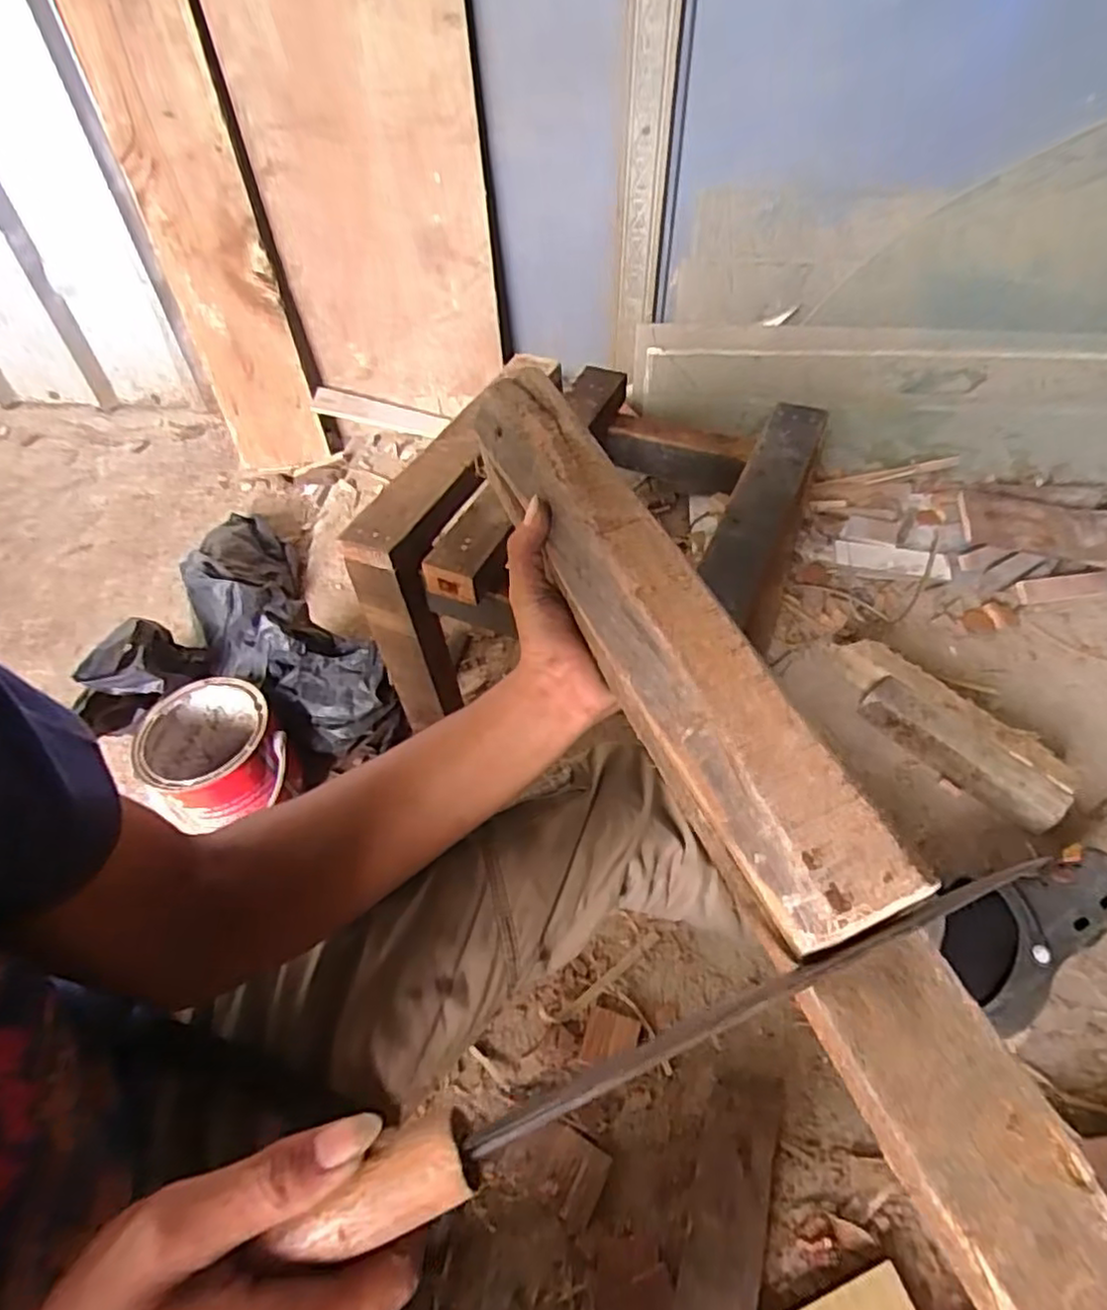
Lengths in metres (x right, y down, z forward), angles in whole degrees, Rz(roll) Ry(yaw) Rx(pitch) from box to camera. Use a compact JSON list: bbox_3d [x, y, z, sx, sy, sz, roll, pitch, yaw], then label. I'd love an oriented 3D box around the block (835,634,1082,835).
[{"bbox_3d":[0.511,0.095,0.904,0.093,0.061,0.324,-34,56,-22],"label":"block"}]

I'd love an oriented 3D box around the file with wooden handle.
[{"bbox_3d":[0.047,0.140,0.248,0.294,0.020,0.026,-21,52,-11],"label":"file with wooden handle"}]

